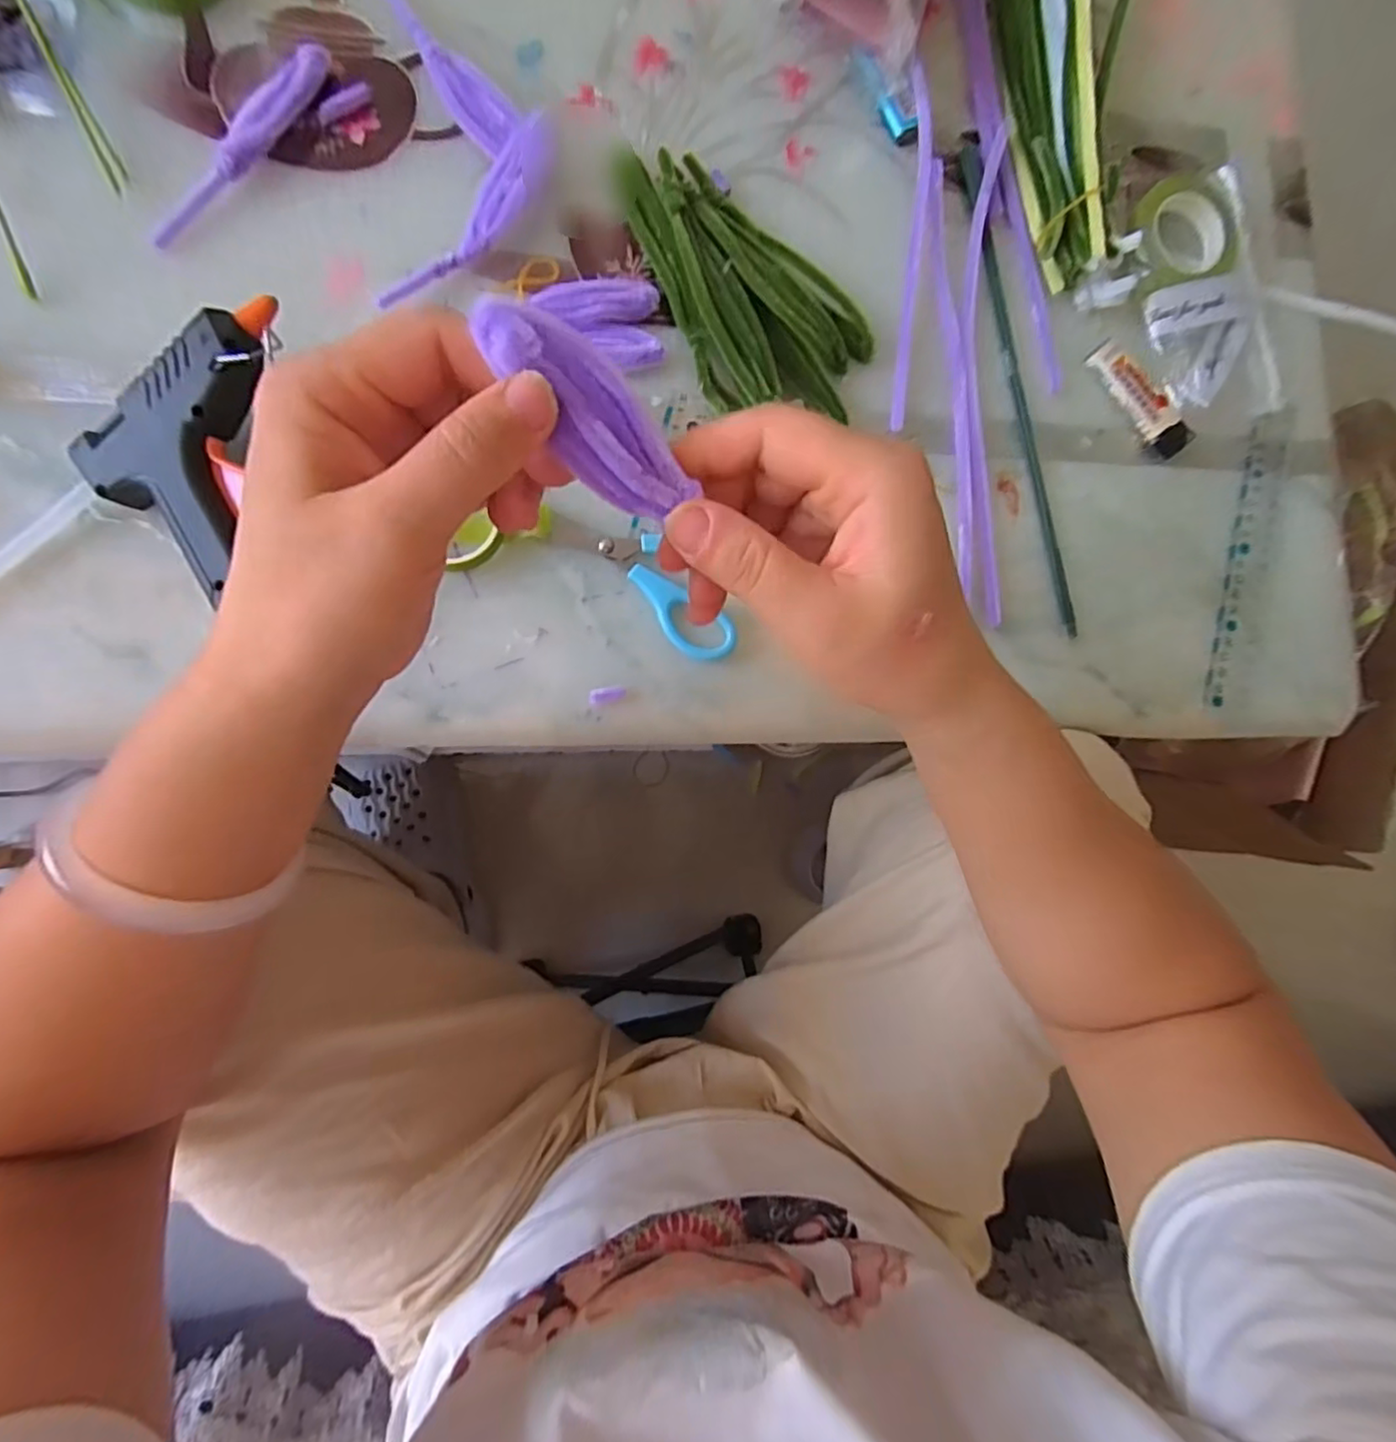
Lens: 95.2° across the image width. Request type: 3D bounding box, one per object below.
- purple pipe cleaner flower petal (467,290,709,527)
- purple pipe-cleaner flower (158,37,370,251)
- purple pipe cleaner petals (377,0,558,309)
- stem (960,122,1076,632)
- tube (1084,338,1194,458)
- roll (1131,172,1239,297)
[{"bbox_3d":[-0.031,-0.086,0.177,0.024,0.009,0.068,-50,120,-9],"label":"purple pipe cleaner flower petal"},{"bbox_3d":[-0.226,-0.288,0.316,0.034,0.014,0.129,44,81,-3],"label":"purple pipe-cleaner flower"},{"bbox_3d":[-0.119,-0.296,0.332,0.085,0.014,0.163,2,85,-8],"label":"purple pipe cleaner petals"},{"bbox_3d":[0.187,-0.199,0.372,0.014,0.004,0.301,-9,87,-9],"label":"stem"},{"bbox_3d":[0.261,-0.191,0.378,0.023,0.011,0.078,-41,92,-9],"label":"tube"},{"bbox_3d":[0.287,-0.290,0.378,0.068,0.017,0.056,-20,101,-9],"label":"roll"}]

